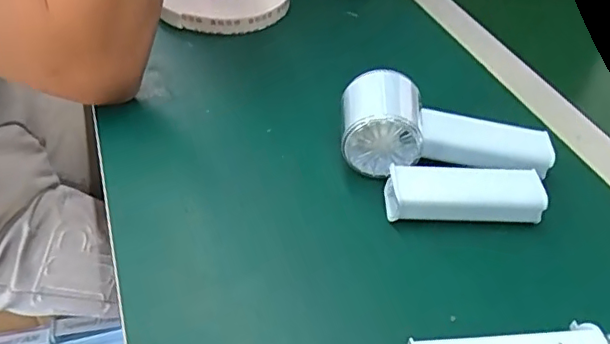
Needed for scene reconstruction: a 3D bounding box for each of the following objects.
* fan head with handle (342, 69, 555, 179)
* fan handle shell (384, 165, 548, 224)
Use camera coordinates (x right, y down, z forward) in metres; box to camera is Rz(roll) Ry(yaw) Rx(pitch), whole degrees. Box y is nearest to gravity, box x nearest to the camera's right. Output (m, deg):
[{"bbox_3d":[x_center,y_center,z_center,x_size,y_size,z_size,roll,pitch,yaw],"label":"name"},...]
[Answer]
[{"bbox_3d":[0.103,-0.021,0.411,0.152,0.063,0.063,7,43,5],"label":"fan head with handle"},{"bbox_3d":[0.107,0.015,0.381,0.100,0.026,0.030,1,43,-2],"label":"fan handle shell"}]

